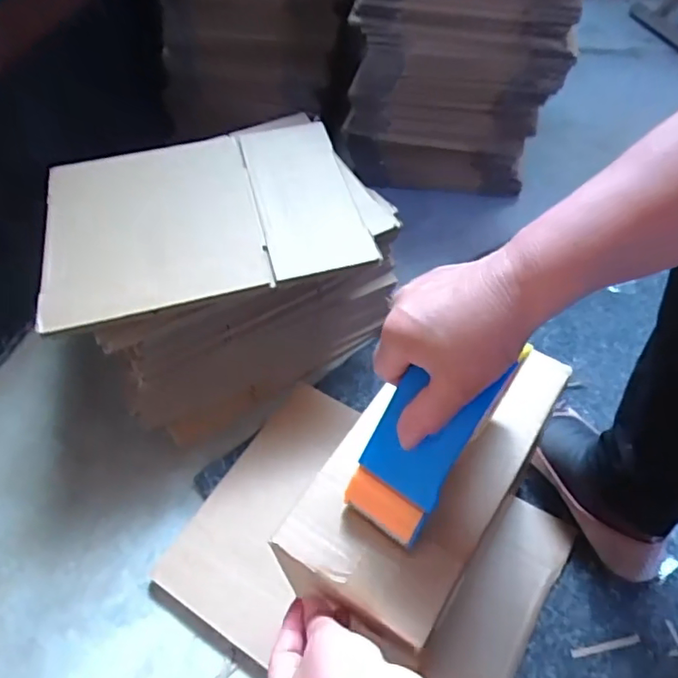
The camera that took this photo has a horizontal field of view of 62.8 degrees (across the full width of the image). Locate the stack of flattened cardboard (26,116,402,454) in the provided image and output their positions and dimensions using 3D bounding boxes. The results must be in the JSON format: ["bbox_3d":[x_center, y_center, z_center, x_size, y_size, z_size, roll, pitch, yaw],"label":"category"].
[{"bbox_3d":[-0.152,-0.114,0.771,0.427,0.185,0.347,-20,54,-11],"label":"stack of flattened cardboard"}]

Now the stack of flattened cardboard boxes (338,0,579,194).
[{"bbox_3d":[0.244,-0.633,0.945,0.346,0.507,0.547,13,54,13],"label":"stack of flattened cardboard boxes"}]

